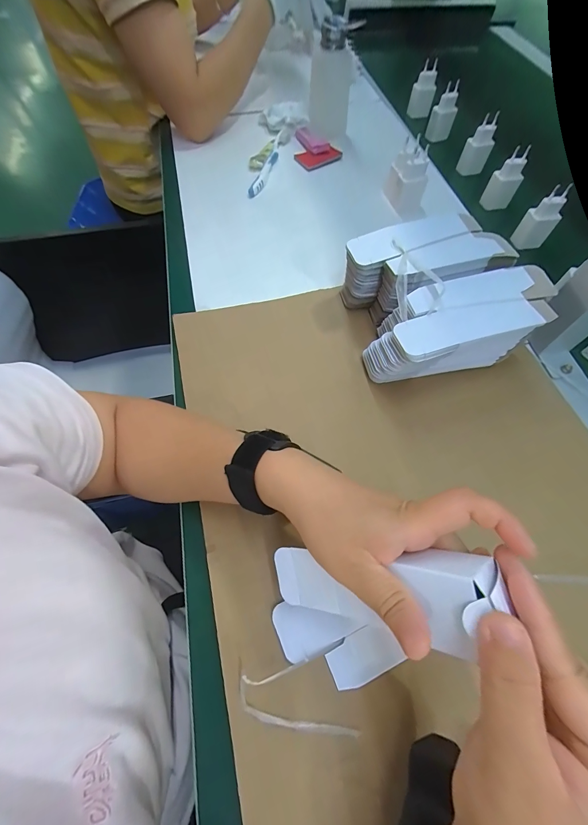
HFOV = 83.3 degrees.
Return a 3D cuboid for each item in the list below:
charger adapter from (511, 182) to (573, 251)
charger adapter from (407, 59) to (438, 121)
[{"bbox_3d":[0.344,-0.268,0.460,0.038,0.074,0.027,-15,65,-7],"label":"charger adapter"},{"bbox_3d":[0.251,-0.622,0.640,0.042,0.076,0.025,-7,64,-4],"label":"charger adapter"}]

